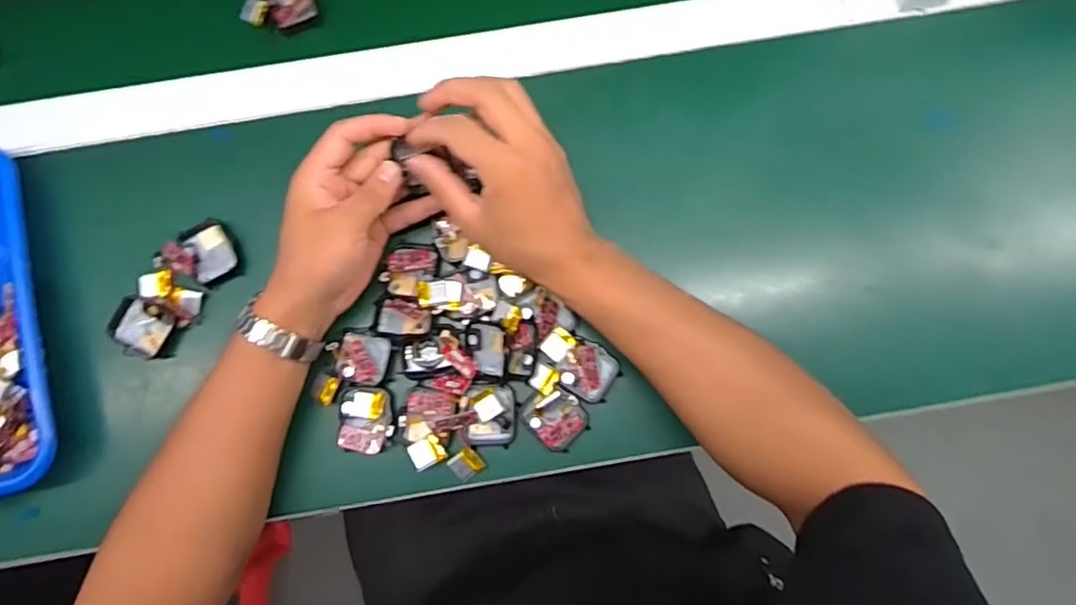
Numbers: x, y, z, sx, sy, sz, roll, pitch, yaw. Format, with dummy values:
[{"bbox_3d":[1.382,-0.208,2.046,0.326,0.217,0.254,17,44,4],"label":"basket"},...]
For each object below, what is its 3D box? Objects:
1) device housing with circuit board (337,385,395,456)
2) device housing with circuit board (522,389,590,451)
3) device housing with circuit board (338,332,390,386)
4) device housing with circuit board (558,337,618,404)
[{"bbox_3d":[-0.123,0.084,0.427,0.038,0.008,0.046,-3,83,0],"label":"device housing with circuit board"},{"bbox_3d":[0.014,0.082,0.425,0.039,0.019,0.040,-39,85,-4],"label":"device housing with circuit board"},{"bbox_3d":[-0.126,0.040,0.432,0.037,0.012,0.036,6,83,1],"label":"device housing with circuit board"},{"bbox_3d":[0.036,0.048,0.427,0.039,0.014,0.037,37,85,4],"label":"device housing with circuit board"}]

